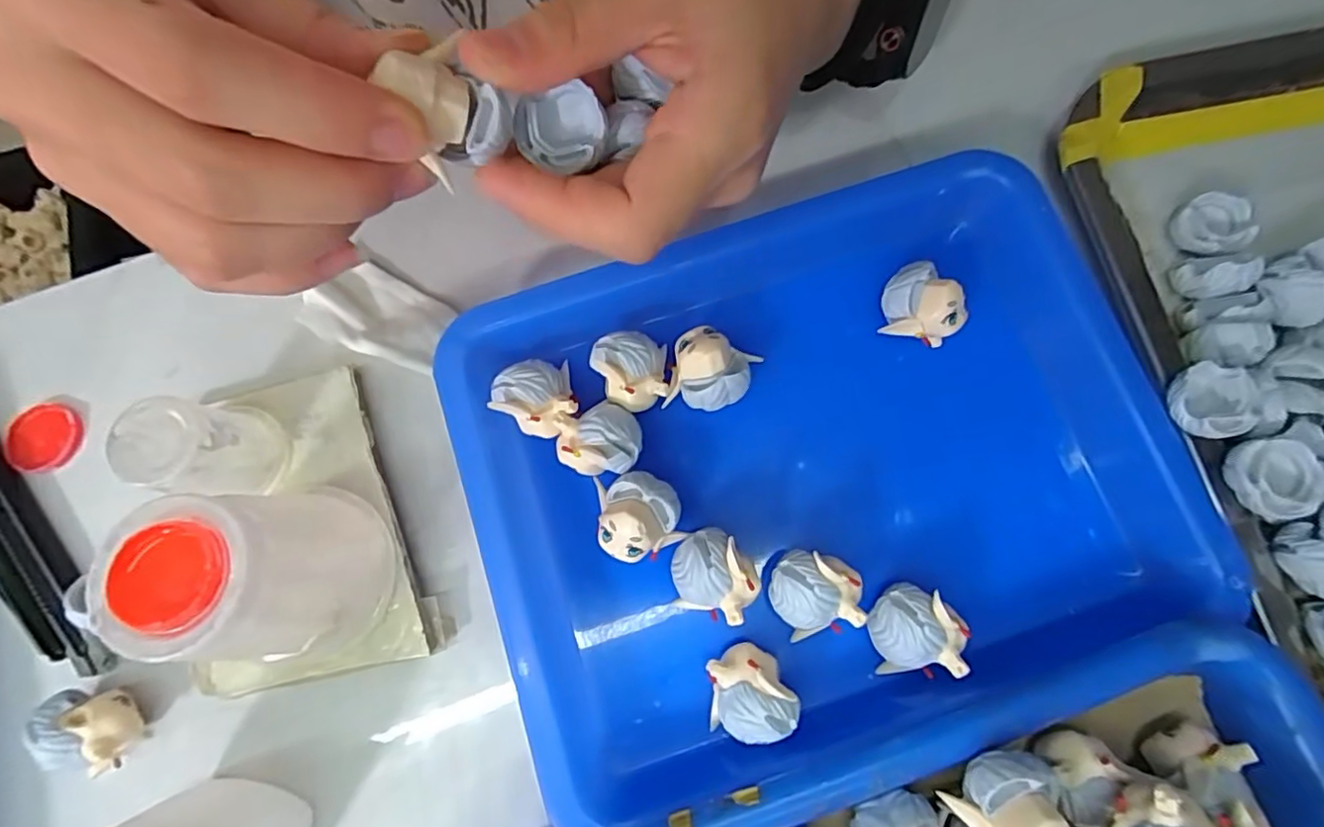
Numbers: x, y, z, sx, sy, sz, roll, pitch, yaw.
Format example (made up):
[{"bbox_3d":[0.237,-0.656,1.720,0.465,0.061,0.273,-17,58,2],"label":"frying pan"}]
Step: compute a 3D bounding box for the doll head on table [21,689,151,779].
[{"bbox_3d":[-0.181,0.100,0.196,0.022,0.025,0.022,3,75,2],"label":"doll head on table"}]

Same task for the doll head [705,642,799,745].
[{"bbox_3d":[0.025,0.086,0.187,0.024,0.027,0.027,-27,76,-6],"label":"doll head"}]

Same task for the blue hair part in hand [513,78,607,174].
[{"bbox_3d":[-0.026,-0.076,0.161,0.023,0.013,0.020,0,71,2],"label":"blue hair part in hand"}]

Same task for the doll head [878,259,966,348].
[{"bbox_3d":[0.090,-0.036,0.216,0.027,0.023,0.022,35,79,10],"label":"doll head"}]

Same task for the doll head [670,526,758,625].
[{"bbox_3d":[0.016,0.051,0.195,0.027,0.024,0.025,0,75,1],"label":"doll head"}]

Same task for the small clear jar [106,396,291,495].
[{"bbox_3d":[-0.148,0.012,0.204,0.030,0.041,0.033,0,75,1],"label":"small clear jar"}]

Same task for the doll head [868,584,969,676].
[{"bbox_3d":[0.079,0.068,0.193,0.025,0.031,0.026,0,75,1],"label":"doll head"}]

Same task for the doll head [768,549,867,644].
[{"bbox_3d":[0.048,0.056,0.193,0.026,0.024,0.026,0,75,1],"label":"doll head"}]

